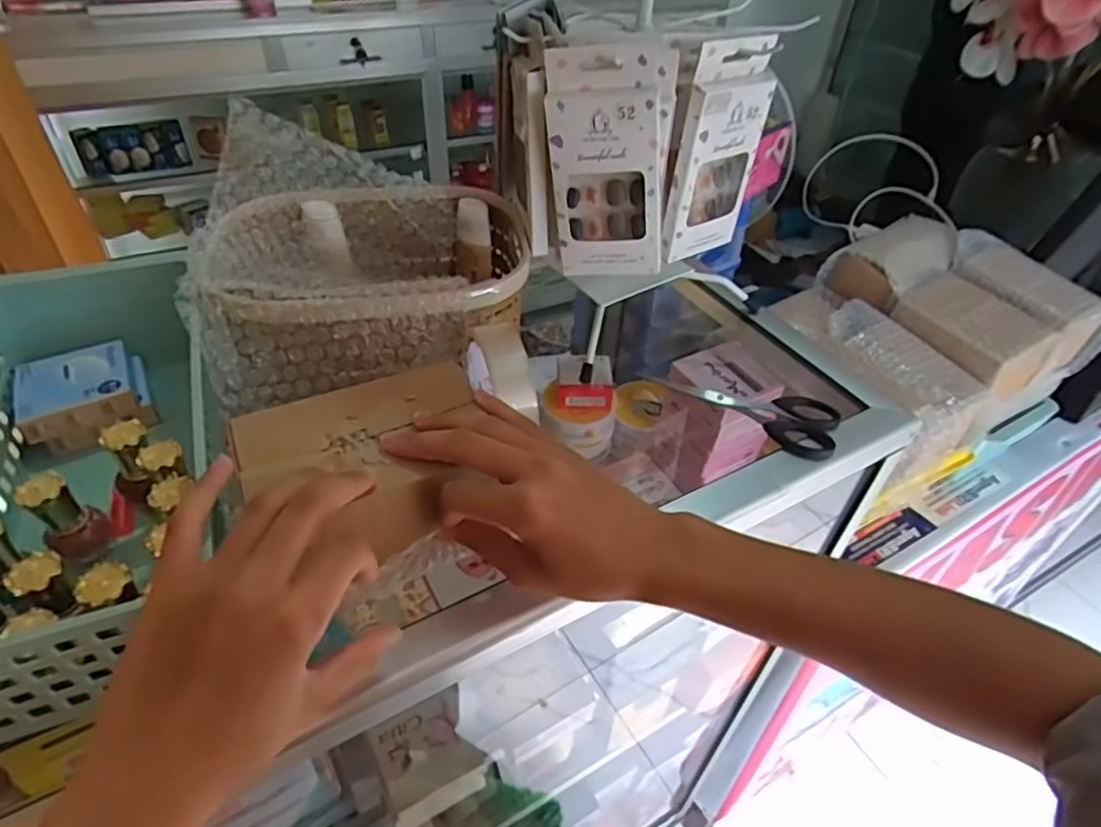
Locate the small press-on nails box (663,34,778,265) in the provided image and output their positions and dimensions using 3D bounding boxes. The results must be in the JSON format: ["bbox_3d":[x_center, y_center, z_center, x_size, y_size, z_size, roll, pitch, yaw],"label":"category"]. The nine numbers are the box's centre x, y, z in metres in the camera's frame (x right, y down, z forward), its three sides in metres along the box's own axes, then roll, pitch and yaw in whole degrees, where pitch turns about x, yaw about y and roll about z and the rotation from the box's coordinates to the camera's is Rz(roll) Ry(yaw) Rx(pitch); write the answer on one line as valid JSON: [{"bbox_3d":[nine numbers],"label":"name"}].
[{"bbox_3d":[0.114,-0.175,0.442,0.068,0.136,0.020,-28,51,-30],"label":"small press-on nails box"}]

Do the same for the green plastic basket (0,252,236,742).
[{"bbox_3d":[-0.264,0.017,0.376,0.132,0.078,0.294,-13,45,-18],"label":"green plastic basket"}]

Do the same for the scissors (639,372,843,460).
[{"bbox_3d":[0.151,-0.014,0.498,0.145,0.012,0.063,31,49,27],"label":"scissors"}]

